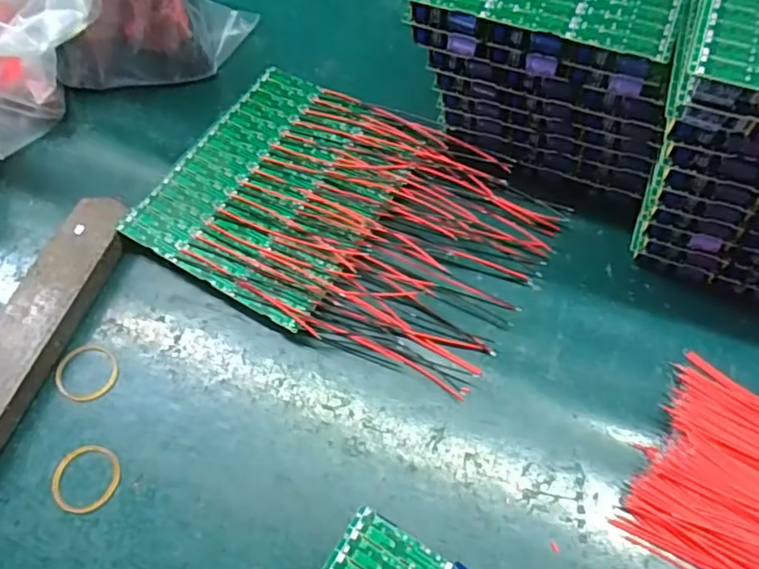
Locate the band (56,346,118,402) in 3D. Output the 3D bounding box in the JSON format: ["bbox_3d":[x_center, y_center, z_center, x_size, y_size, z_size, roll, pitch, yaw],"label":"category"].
[{"bbox_3d":[-0.153,0.046,0.304,0.032,0.004,0.030,-2,63,3],"label":"band"}]

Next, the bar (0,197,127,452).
[{"bbox_3d":[-0.188,0.040,0.297,0.035,0.018,0.197,16,65,12],"label":"bar"}]

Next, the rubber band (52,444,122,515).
[{"bbox_3d":[-0.141,0.092,0.276,0.032,0.004,0.031,-2,63,3],"label":"rubber band"}]

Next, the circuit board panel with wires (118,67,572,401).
[{"bbox_3d":[-0.017,-0.038,0.333,0.210,0.018,0.147,27,68,16],"label":"circuit board panel with wires"}]

